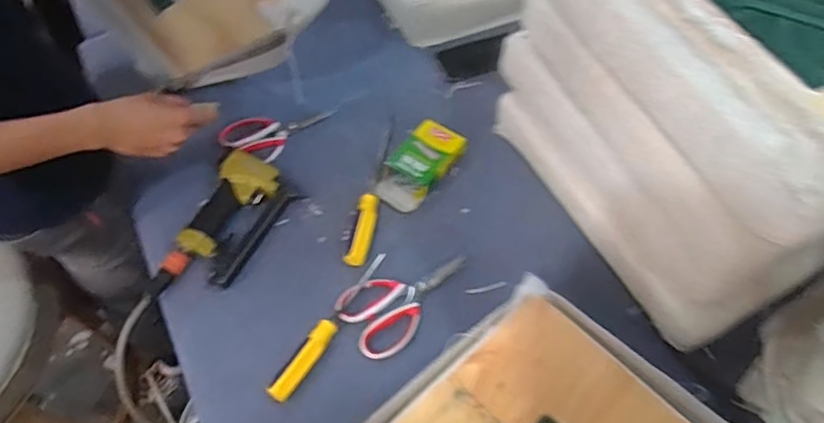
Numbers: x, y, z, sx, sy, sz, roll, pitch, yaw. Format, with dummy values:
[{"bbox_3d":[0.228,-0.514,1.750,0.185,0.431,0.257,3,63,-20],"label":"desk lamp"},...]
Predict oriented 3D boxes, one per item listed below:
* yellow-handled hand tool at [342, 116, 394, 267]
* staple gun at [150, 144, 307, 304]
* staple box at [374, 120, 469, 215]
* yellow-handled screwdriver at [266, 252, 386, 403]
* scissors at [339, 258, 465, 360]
[{"bbox_3d":[-0.054,-0.042,0.872,0.033,0.023,0.290,9,56,8],"label":"yellow-handled hand tool"},{"bbox_3d":[-0.276,0.029,0.818,0.127,0.043,0.253,19,58,14],"label":"staple gun"},{"bbox_3d":[0.012,-0.078,0.880,0.095,0.041,0.165,24,60,17],"label":"staple box"},{"bbox_3d":[-0.110,0.144,0.739,0.032,0.020,0.237,24,60,17],"label":"yellow-handled screwdriver"},{"bbox_3d":[-0.005,0.114,0.764,0.186,0.010,0.105,-32,60,-18],"label":"scissors"}]

